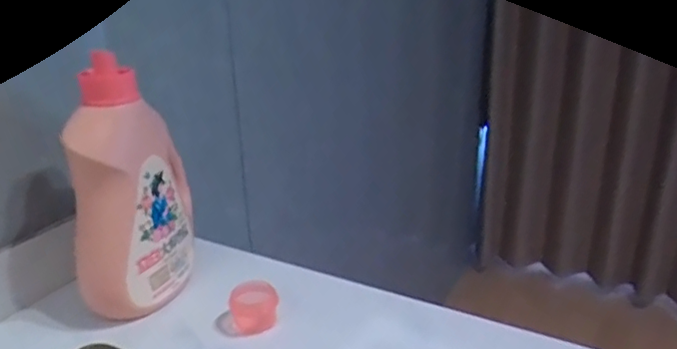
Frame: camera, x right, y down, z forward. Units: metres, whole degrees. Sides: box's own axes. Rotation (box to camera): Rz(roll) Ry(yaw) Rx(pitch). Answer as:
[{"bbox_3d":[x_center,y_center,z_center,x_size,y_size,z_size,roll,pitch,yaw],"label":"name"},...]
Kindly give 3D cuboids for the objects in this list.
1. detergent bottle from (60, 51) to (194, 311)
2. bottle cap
[{"bbox_3d":[-0.183,0.010,0.502,0.074,0.215,0.113,-2,22,-1],"label":"detergent bottle"},{"bbox_3d":[-0.074,0.115,0.488,0.038,0.035,0.038,-1,22,1],"label":"bottle cap"}]

